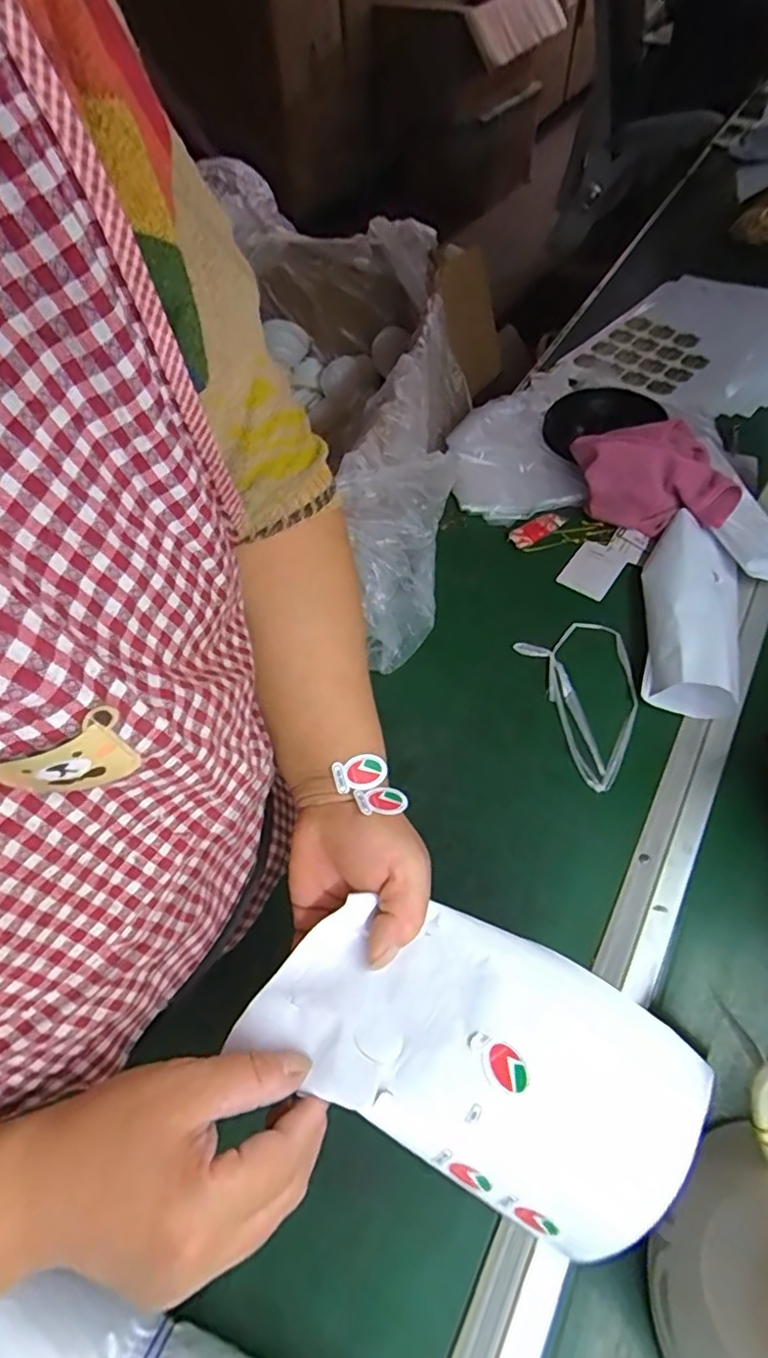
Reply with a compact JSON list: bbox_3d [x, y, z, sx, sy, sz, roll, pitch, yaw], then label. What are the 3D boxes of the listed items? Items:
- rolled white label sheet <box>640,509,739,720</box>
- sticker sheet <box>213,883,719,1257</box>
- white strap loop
[{"bbox_3d":[0.282,-0.069,0.546,0.081,0.050,0.229,15,59,13],"label":"rolled white label sheet"},{"bbox_3d":[0.040,0.170,0.278,0.198,0.023,0.102,21,61,17],"label":"sticker sheet"},{"bbox_3d":[0.191,0.017,0.529,0.094,0.005,0.160,-14,57,-5],"label":"white strap loop"}]

